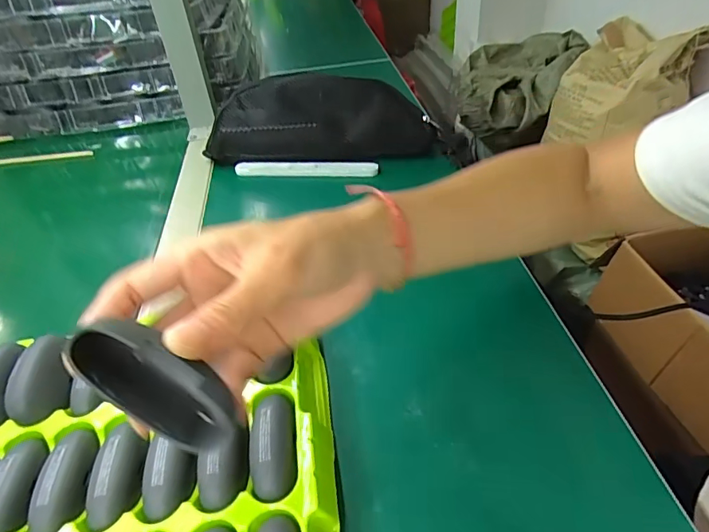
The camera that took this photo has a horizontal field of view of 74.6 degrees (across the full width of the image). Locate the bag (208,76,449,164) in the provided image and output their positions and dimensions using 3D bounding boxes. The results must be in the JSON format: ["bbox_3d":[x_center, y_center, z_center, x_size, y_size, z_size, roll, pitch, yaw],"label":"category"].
[{"bbox_3d":[-0.042,-0.184,0.584,0.291,0.094,0.063,3,42,4],"label":"bag"}]

